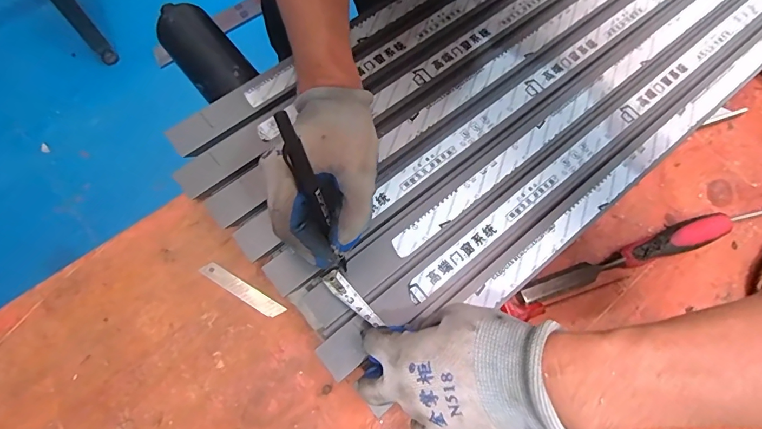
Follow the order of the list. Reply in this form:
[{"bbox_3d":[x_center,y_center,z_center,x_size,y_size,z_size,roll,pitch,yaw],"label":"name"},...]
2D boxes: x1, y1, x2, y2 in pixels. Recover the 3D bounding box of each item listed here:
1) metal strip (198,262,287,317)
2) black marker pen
[{"bbox_3d":[-0.149,0.081,0.463,0.098,0.004,0.017,30,65,8],"label":"metal strip"},{"bbox_3d":[-0.048,-0.012,0.310,0.011,0.131,0.011,-23,33,-9],"label":"black marker pen"}]

